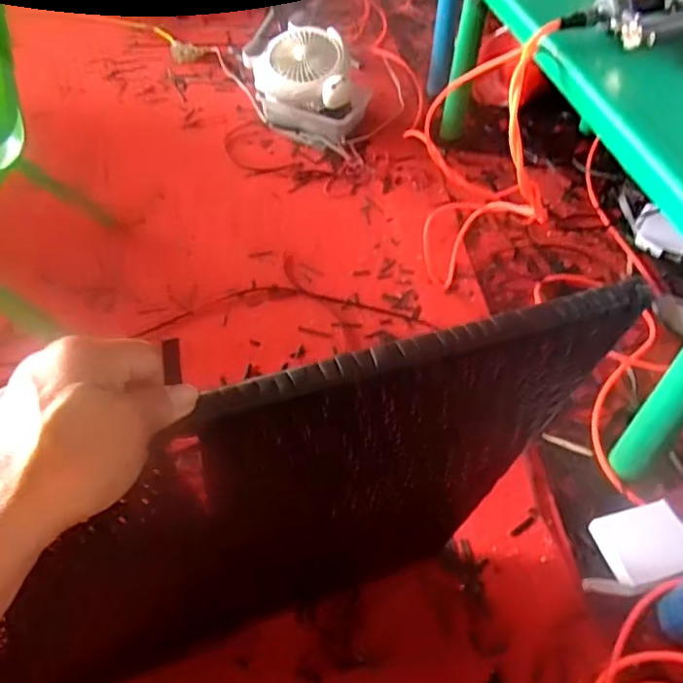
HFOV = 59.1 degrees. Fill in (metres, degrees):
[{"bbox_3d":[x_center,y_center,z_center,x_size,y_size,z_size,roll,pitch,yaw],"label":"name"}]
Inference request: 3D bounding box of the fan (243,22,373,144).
[{"bbox_3d":[-0.094,-0.711,1.636,0.314,0.208,0.219,22,52,15],"label":"fan"}]

